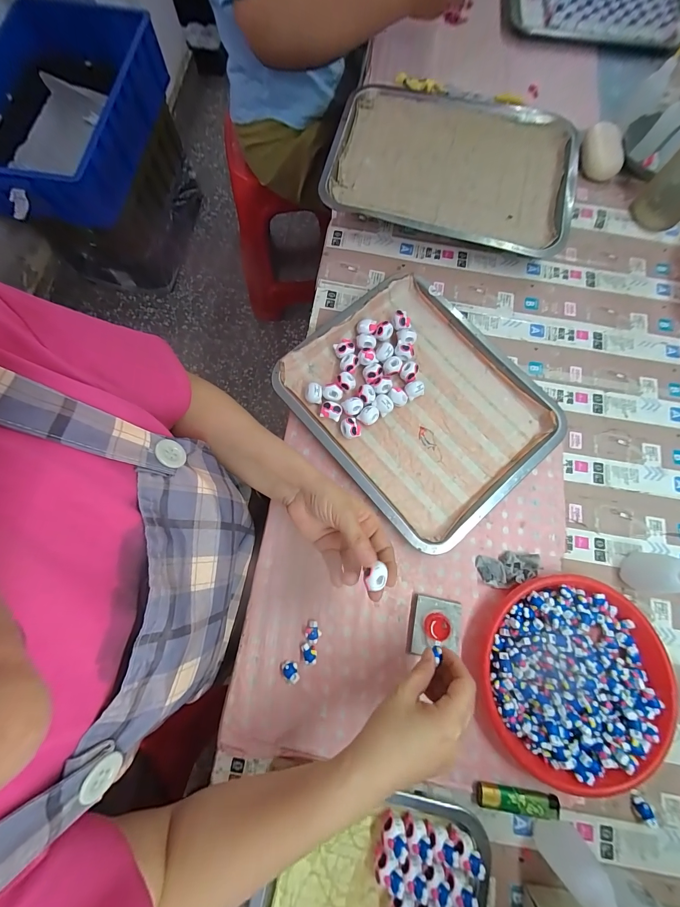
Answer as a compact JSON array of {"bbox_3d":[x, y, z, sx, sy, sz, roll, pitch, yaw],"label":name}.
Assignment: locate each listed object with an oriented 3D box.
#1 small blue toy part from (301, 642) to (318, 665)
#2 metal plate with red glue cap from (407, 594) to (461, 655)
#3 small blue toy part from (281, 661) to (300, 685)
[{"bbox_3d":[-0.034,0.221,0.366,0.016,0.009,0.023,-21,78,-5],"label":"small blue toy part"},{"bbox_3d":[0.109,0.195,0.372,0.054,0.019,0.060,7,77,1],"label":"metal plate with red glue cap"},{"bbox_3d":[-0.053,0.239,0.362,0.016,0.012,0.022,-32,79,-7],"label":"small blue toy part"}]

